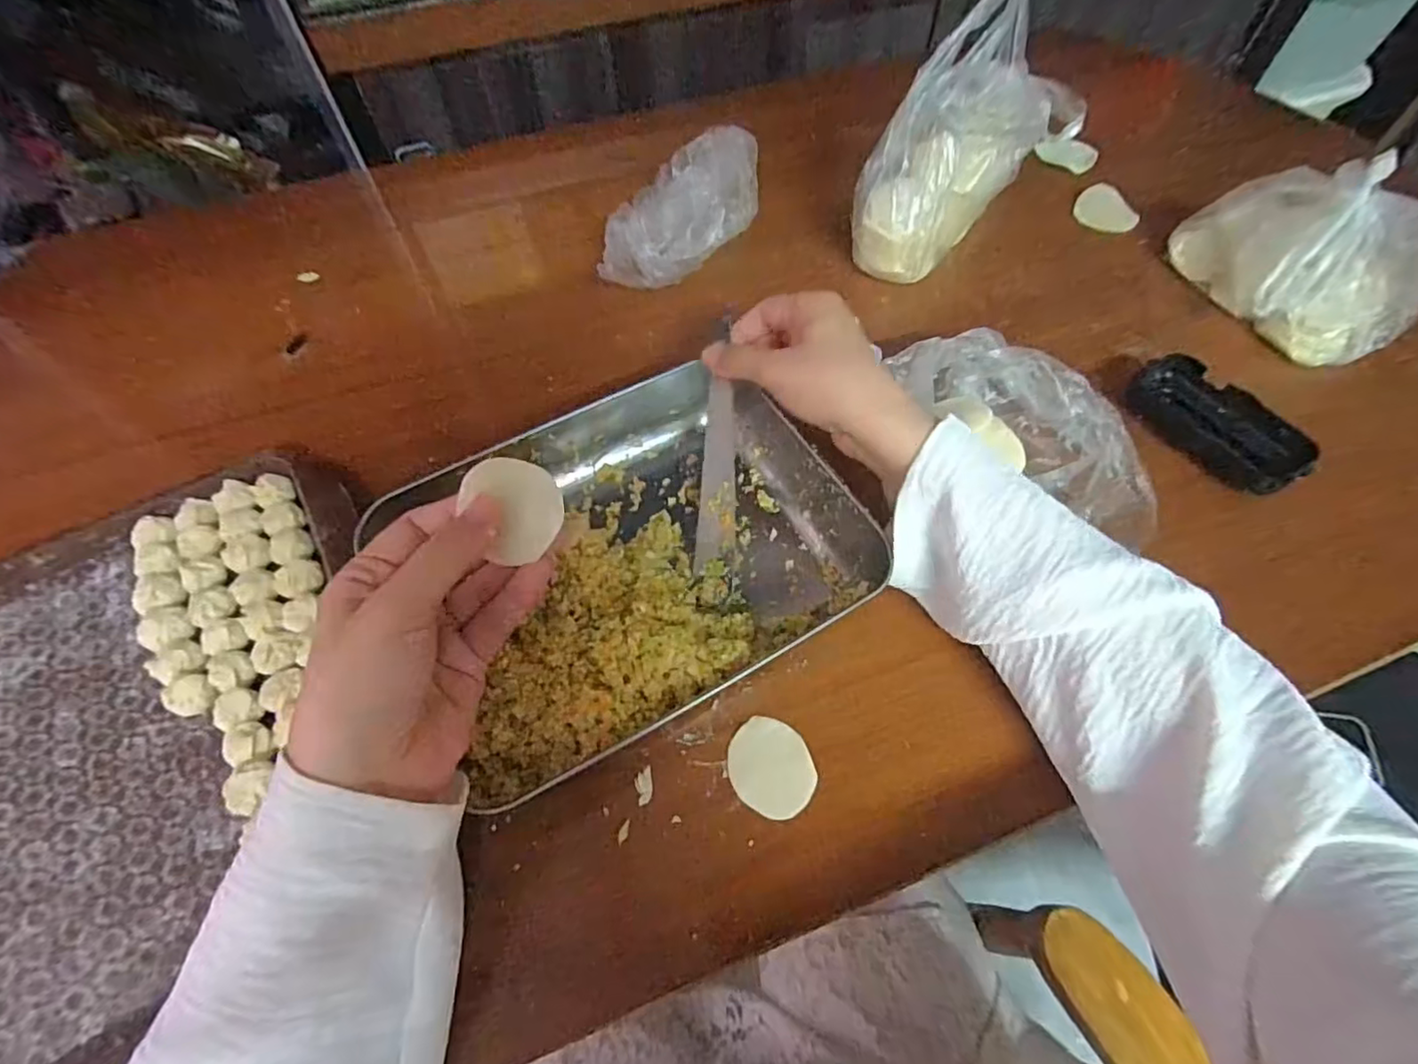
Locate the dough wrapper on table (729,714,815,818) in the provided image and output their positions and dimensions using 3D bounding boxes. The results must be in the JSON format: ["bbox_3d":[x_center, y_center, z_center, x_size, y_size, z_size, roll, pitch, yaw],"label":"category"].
[{"bbox_3d":[0.032,0.120,0.318,0.040,0.004,0.049,-22,61,-11],"label":"dough wrapper on table"}]

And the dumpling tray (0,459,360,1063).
[{"bbox_3d":[-0.367,0.139,0.304,0.402,0.024,0.291,-27,62,-14],"label":"dumpling tray"}]

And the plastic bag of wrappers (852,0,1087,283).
[{"bbox_3d":[0.204,-0.305,0.477,0.197,0.154,0.083,-39,66,-19],"label":"plastic bag of wrappers"}]

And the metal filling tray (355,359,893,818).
[{"bbox_3d":[-0.047,0.008,0.361,0.248,0.048,0.201,-28,63,-14],"label":"metal filling tray"}]

